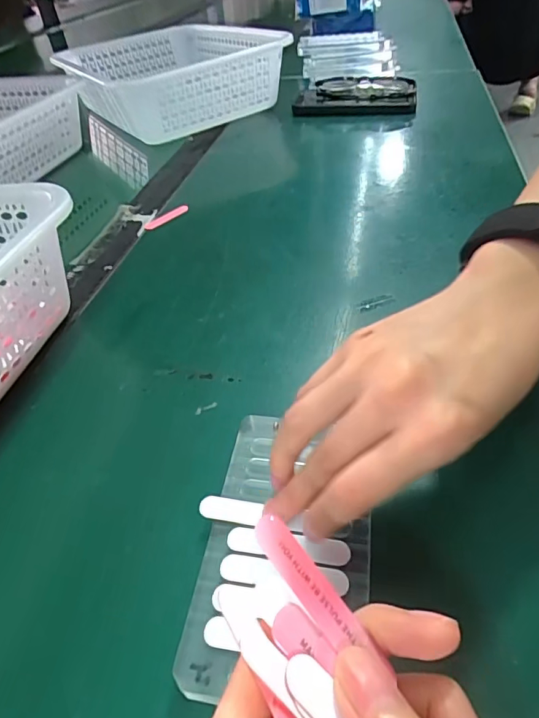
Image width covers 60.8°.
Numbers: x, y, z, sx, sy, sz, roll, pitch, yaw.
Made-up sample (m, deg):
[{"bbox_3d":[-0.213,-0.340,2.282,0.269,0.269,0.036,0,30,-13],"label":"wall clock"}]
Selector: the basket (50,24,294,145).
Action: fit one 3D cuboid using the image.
[{"bbox_3d":[-0.161,-0.434,0.704,0.242,0.099,0.388,-25,47,-20],"label":"basket"}]

